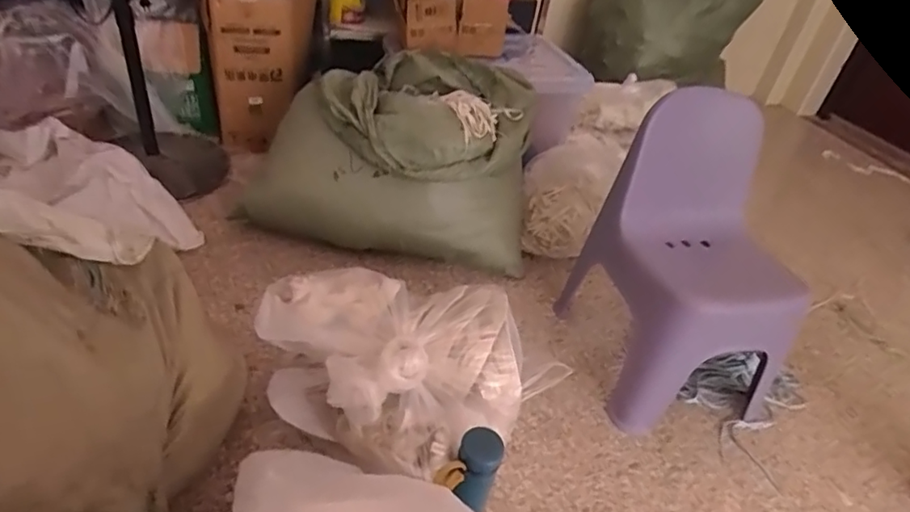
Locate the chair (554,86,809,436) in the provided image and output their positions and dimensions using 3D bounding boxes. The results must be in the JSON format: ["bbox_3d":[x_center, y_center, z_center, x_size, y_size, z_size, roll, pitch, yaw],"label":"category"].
[{"bbox_3d":[0.479,0.021,1.111,0.336,0.583,0.345,-3,39,-17],"label":"chair"}]

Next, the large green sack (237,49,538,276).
[{"bbox_3d":[-0.168,-0.261,1.444,0.715,0.398,0.342,9,37,-2],"label":"large green sack"}]

